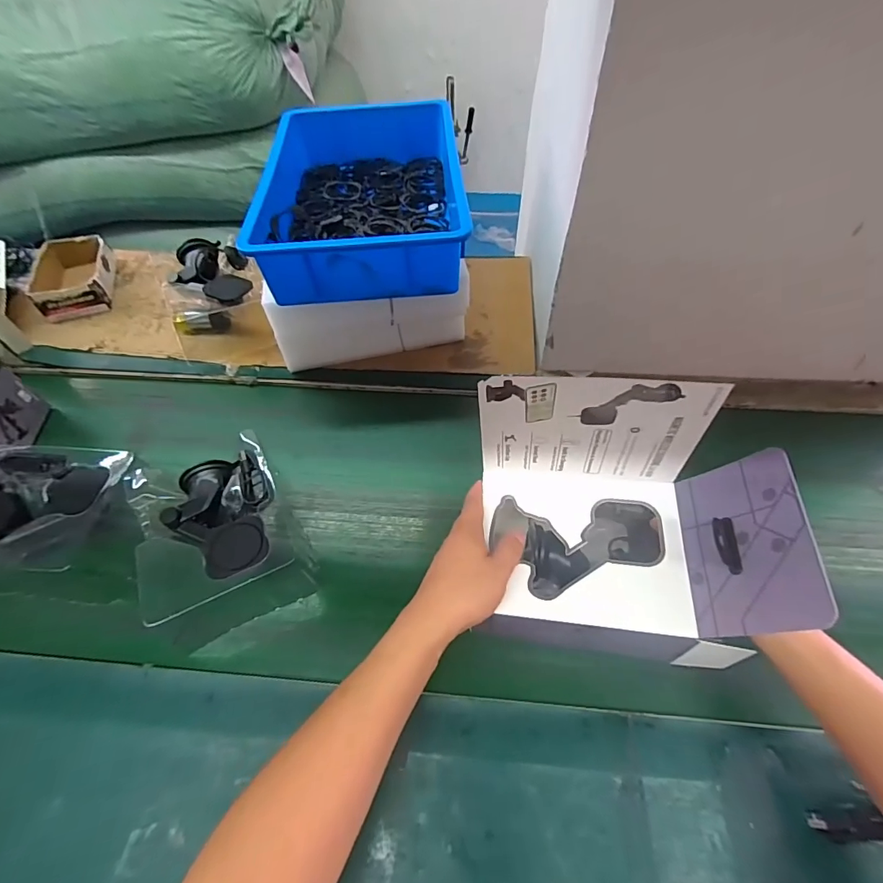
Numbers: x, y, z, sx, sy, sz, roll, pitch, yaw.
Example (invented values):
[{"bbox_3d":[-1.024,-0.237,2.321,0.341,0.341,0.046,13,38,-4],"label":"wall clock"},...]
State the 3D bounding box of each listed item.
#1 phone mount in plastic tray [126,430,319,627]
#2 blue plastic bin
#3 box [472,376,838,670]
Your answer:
[{"bbox_3d":[-0.251,0.098,0.499,0.156,0.076,0.175,-23,56,-18],"label":"phone mount in plastic tray"},{"bbox_3d":[-0.114,-0.370,0.662,0.265,0.095,0.415,-3,52,-4],"label":"blue plastic bin"},{"bbox_3d":[0.162,0.066,0.389,0.256,0.190,0.165,3,52,1],"label":"box"}]

